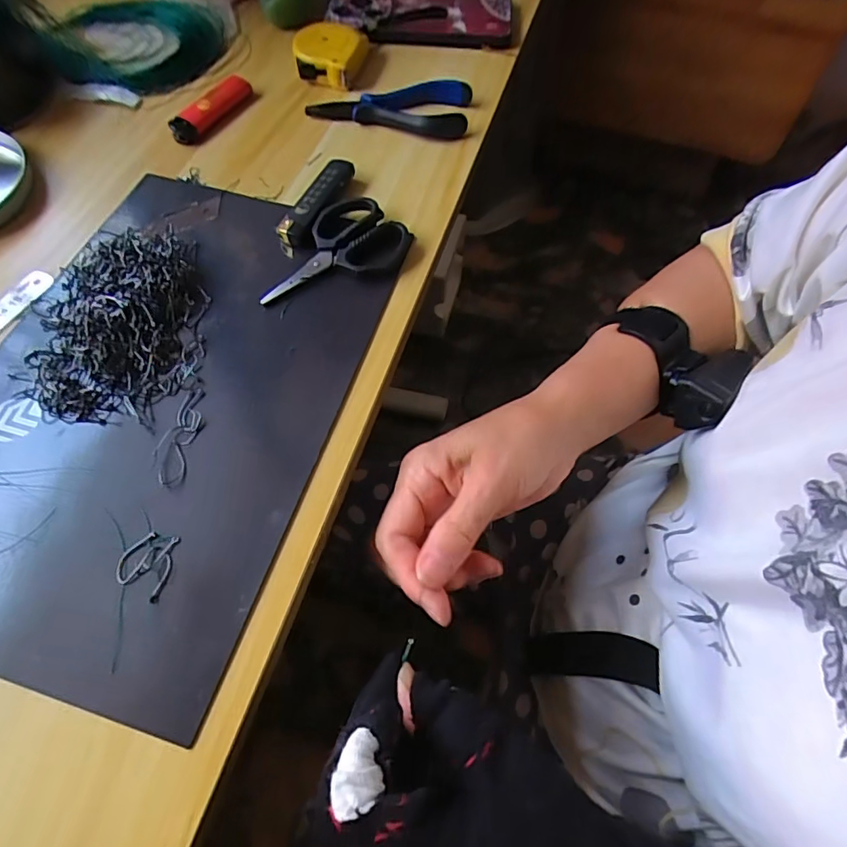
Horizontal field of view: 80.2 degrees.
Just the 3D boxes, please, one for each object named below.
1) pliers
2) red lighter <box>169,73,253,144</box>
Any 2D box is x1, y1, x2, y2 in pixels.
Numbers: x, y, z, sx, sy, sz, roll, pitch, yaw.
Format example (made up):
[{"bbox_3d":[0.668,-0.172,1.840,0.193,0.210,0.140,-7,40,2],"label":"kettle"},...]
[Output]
[{"bbox_3d":[-0.025,-0.245,0.389,0.119,0.019,0.046,6,63,4],"label":"pliers"},{"bbox_3d":[-0.162,-0.240,0.381,0.022,0.013,0.078,26,66,14],"label":"red lighter"}]

